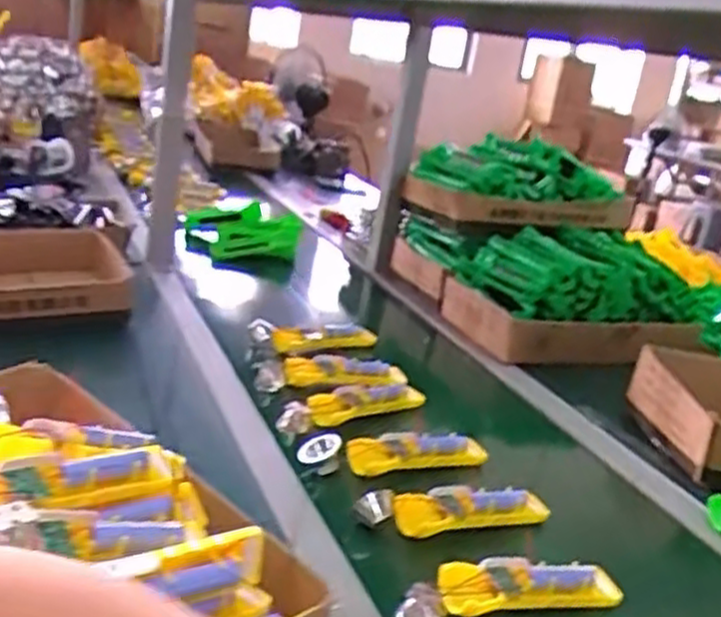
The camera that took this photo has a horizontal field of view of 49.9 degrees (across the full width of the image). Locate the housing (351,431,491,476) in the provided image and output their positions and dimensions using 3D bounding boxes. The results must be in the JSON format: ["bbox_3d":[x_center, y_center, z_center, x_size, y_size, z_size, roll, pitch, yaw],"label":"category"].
[{"bbox_3d":[0.064,0.164,0.885,0.168,0.039,0.044,-1,21,-25],"label":"housing"}]

